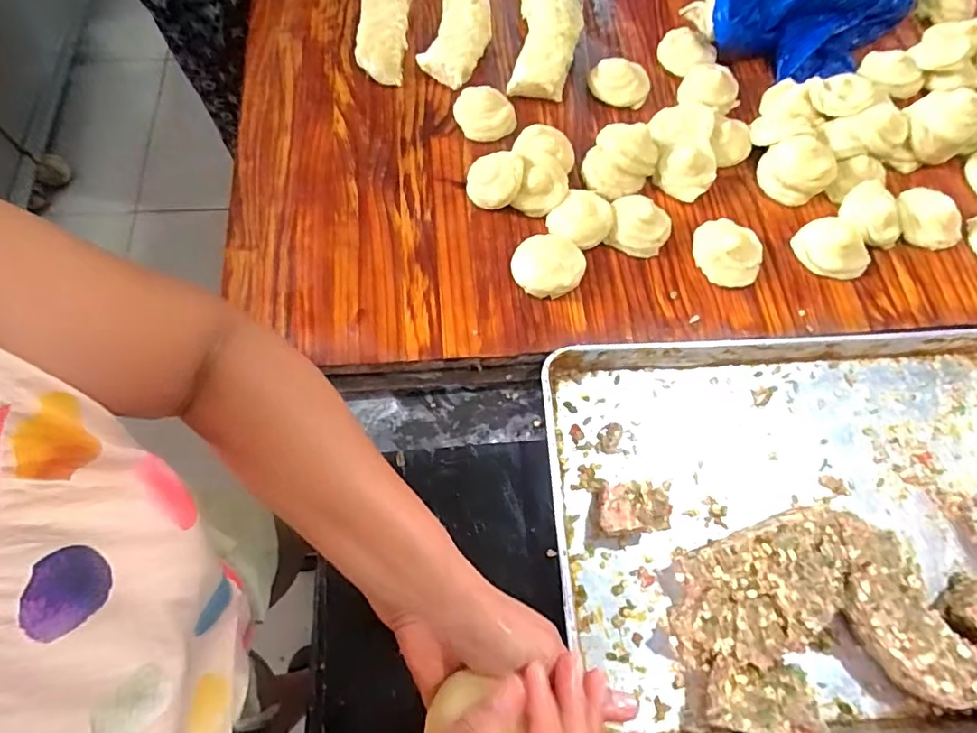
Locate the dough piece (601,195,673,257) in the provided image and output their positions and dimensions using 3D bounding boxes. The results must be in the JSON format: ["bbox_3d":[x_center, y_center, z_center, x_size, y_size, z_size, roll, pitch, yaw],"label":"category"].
[{"bbox_3d":[0.188,-0.178,0.683,0.078,0.033,0.076,23,72,6],"label":"dough piece"}]

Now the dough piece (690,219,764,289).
[{"bbox_3d":[0.295,-0.142,0.676,0.086,0.033,0.082,1,71,-2],"label":"dough piece"}]

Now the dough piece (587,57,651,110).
[{"bbox_3d":[0.184,-0.399,0.783,0.084,0.033,0.062,19,72,4],"label":"dough piece"}]

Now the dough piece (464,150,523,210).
[{"bbox_3d":[0.008,-0.238,0.697,0.068,0.039,0.074,6,71,0],"label":"dough piece"}]

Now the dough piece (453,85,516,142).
[{"bbox_3d":[-0.005,-0.343,0.748,0.084,0.029,0.073,2,71,-1],"label":"dough piece"}]

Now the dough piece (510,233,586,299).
[{"bbox_3d":[0.070,-0.118,0.656,0.080,0.034,0.071,28,73,7],"label":"dough piece"}]

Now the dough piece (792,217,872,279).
[{"bbox_3d":[0.424,-0.145,0.682,0.080,0.028,0.082,1,71,-2],"label":"dough piece"}]

